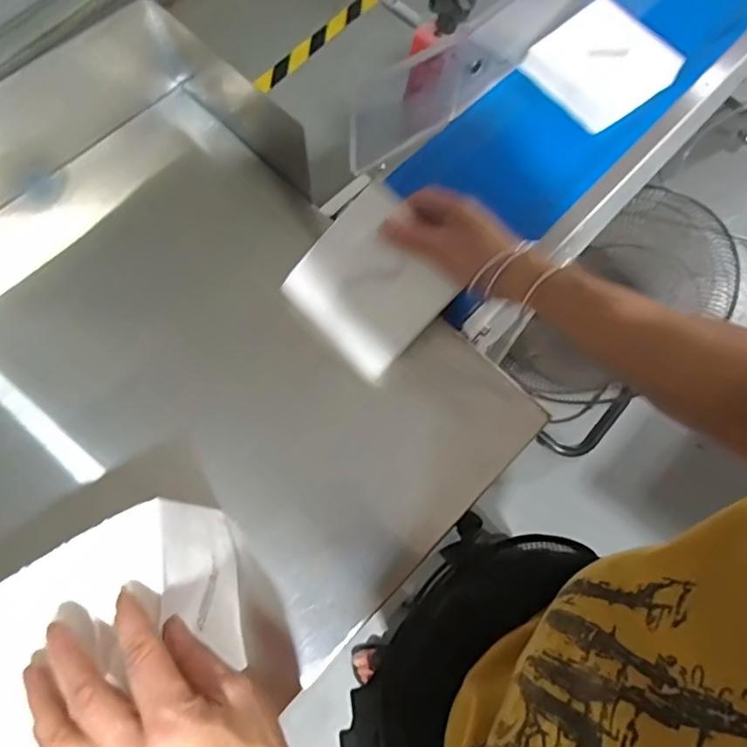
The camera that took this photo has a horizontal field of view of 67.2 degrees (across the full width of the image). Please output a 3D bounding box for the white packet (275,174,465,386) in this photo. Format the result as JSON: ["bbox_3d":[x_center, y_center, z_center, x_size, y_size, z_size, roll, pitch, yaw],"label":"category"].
[{"bbox_3d":[0.000,-0.077,0.487,0.118,0.010,0.124,42,102,-9],"label":"white packet"}]

